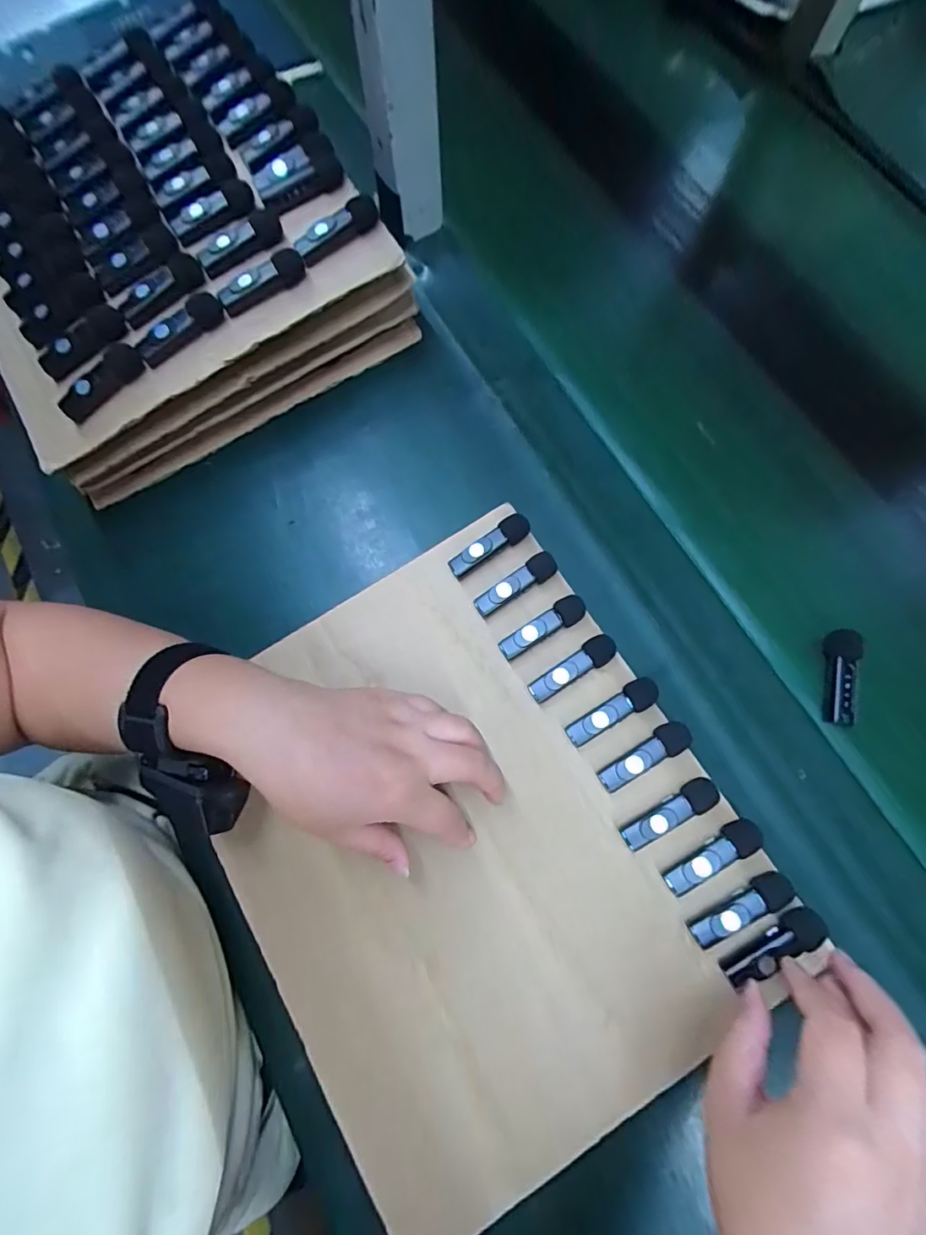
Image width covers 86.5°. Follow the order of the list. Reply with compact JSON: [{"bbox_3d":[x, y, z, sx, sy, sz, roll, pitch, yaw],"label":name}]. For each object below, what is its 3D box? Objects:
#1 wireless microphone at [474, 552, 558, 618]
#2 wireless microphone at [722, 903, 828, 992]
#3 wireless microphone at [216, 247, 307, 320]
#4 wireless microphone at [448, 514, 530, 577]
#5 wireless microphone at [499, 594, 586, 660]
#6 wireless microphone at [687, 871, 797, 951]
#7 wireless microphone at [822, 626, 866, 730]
[{"bbox_3d":[0.038,-0.023,0.346,0.063,0.012,0.017,-34,77,-9],"label":"wireless microphone"},{"bbox_3d":[0.180,0.191,0.285,0.063,0.012,0.018,-30,76,-3],"label":"wireless microphone"},{"bbox_3d":[-0.142,-0.238,0.349,0.064,0.021,0.012,-30,76,-9],"label":"wireless microphone"},{"bbox_3d":[0.018,-0.052,0.356,0.063,0.014,0.019,-29,76,-8],"label":"wireless microphone"},{"bbox_3d":[0.055,0.007,0.342,0.063,0.018,0.018,-27,76,-8],"label":"wireless microphone"},{"bbox_3d":[0.166,0.174,0.294,0.063,0.018,0.020,-28,76,-8],"label":"wireless microphone"},{"bbox_3d":[0.257,0.040,0.335,0.017,0.017,0.064,14,74,4],"label":"wireless microphone"}]

